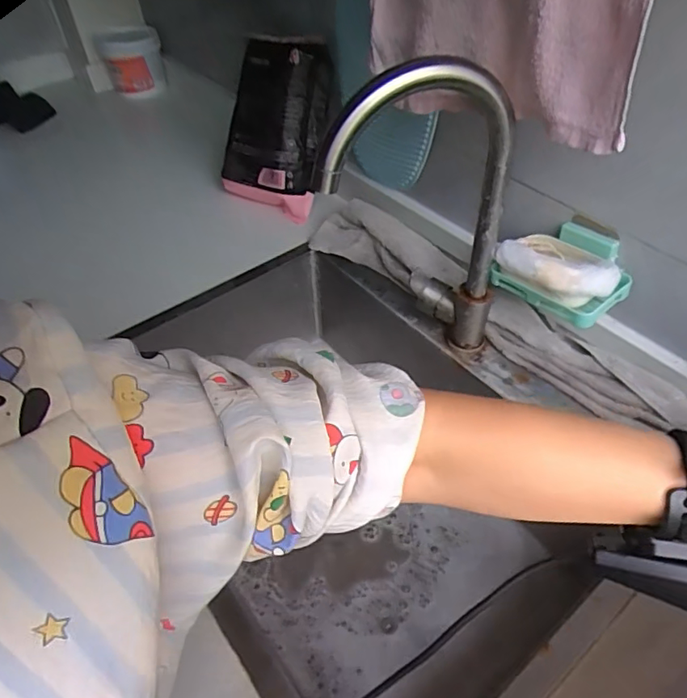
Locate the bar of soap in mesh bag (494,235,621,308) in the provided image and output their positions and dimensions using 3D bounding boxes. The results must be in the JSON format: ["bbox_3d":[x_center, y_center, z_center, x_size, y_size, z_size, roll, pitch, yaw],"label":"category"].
[{"bbox_3d":[0.228,-0.089,0.555,0.081,0.031,0.118,-36,56,-26],"label":"bar of soap in mesh bag"}]

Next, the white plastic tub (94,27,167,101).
[{"bbox_3d":[-0.466,-0.638,1.170,0.129,0.124,0.113,-17,49,-13],"label":"white plastic tub"}]

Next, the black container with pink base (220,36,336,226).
[{"bbox_3d":[-0.111,-0.350,0.835,0.177,0.253,0.068,24,22,28],"label":"black container with pink base"}]

